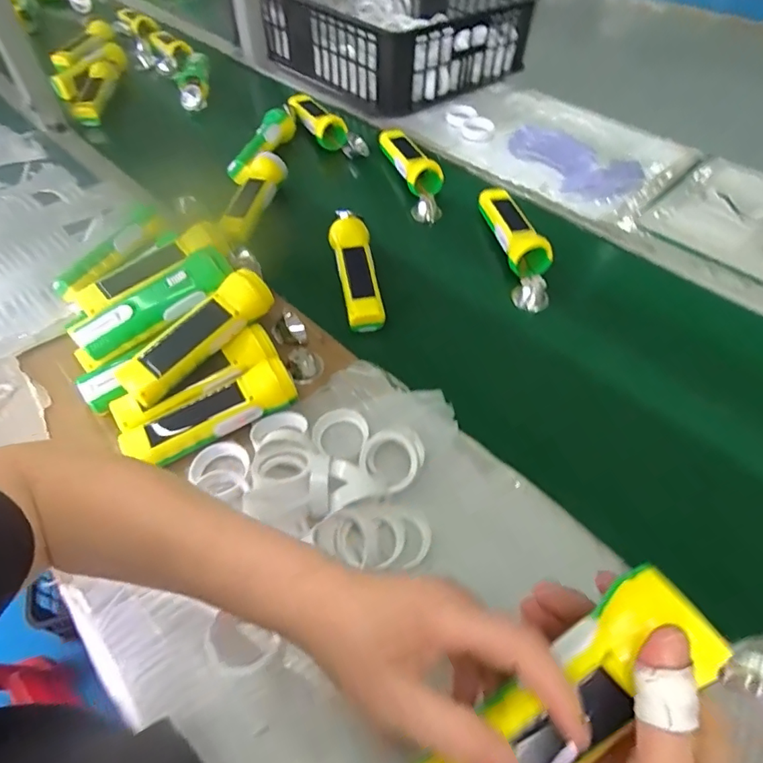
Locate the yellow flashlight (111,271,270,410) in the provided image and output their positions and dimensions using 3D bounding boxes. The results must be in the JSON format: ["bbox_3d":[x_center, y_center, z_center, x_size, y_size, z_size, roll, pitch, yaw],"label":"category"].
[{"bbox_3d":[-0.177,-0.044,0.488,0.164,0.047,0.052,-44,63,-15],"label":"yellow flashlight"}]

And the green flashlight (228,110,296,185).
[{"bbox_3d":[-0.193,-0.378,0.811,0.045,0.044,0.186,14,52,8],"label":"green flashlight"}]

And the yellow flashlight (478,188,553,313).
[{"bbox_3d":[0.180,-0.184,0.667,0.057,0.058,0.203,-6,52,-7],"label":"yellow flashlight"}]

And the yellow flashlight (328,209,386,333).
[{"bbox_3d":[-0.033,-0.134,0.625,0.053,0.060,0.182,-5,52,-7],"label":"yellow flashlight"}]

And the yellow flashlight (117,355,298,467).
[{"bbox_3d":[-0.162,0.032,0.476,0.159,0.042,0.040,-24,56,-20],"label":"yellow flashlight"}]

